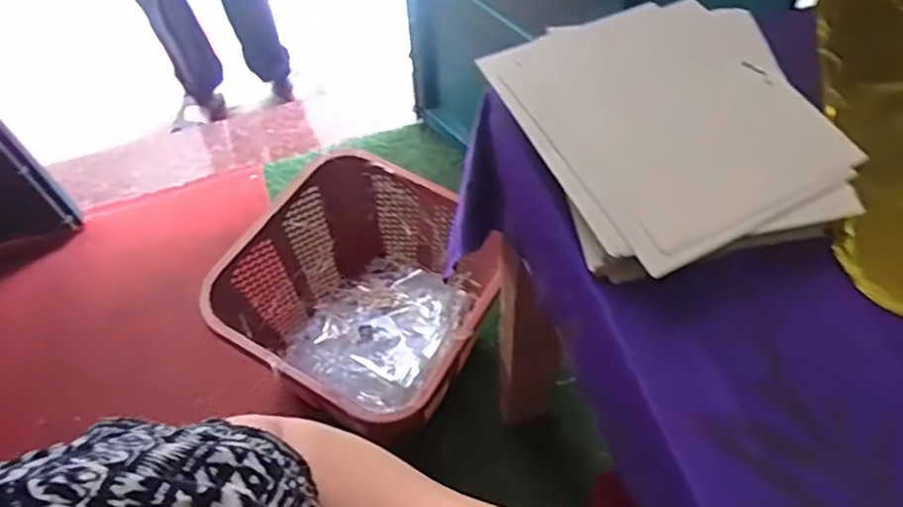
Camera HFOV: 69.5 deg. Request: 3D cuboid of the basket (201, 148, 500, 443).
[{"bbox_3d":[-0.124,0.087,1.095,0.385,0.280,0.400,29,63,19],"label":"basket"}]

